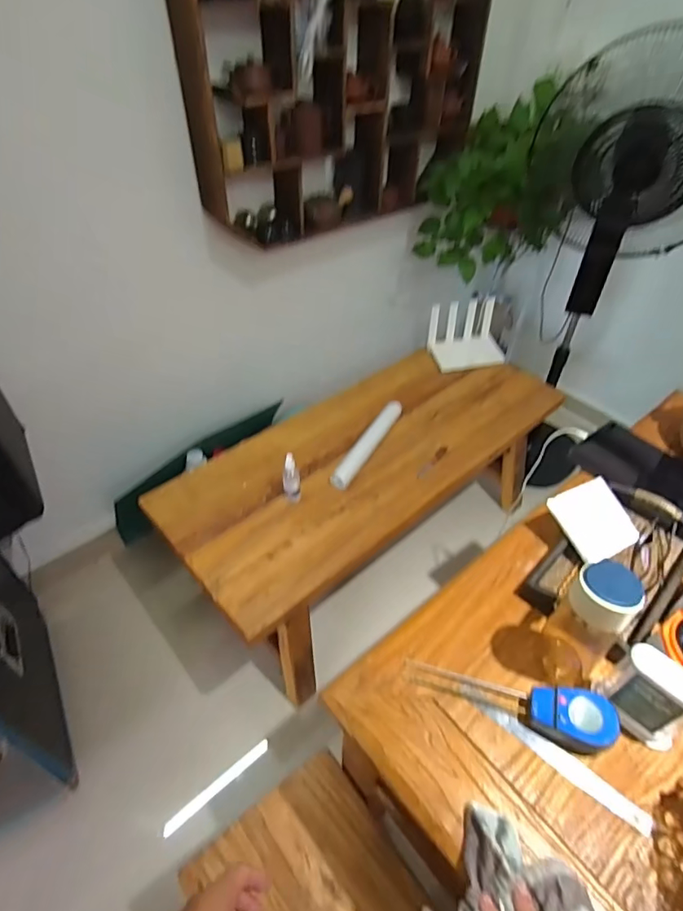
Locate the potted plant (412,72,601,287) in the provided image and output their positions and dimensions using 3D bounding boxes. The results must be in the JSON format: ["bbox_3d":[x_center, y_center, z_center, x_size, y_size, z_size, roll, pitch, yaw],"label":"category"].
[{"bbox_3d":[0.527,-0.884,1.588,0.440,0.445,0.463,19,48,17],"label":"potted plant"}]

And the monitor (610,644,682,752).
[{"bbox_3d":[0.355,0.276,0.558,0.043,0.114,0.089,-28,52,-26],"label":"monitor"}]

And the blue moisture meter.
[{"bbox_3d":[0.204,0.298,0.601,0.234,0.035,0.058,7,44,23],"label":"blue moisture meter"}]

